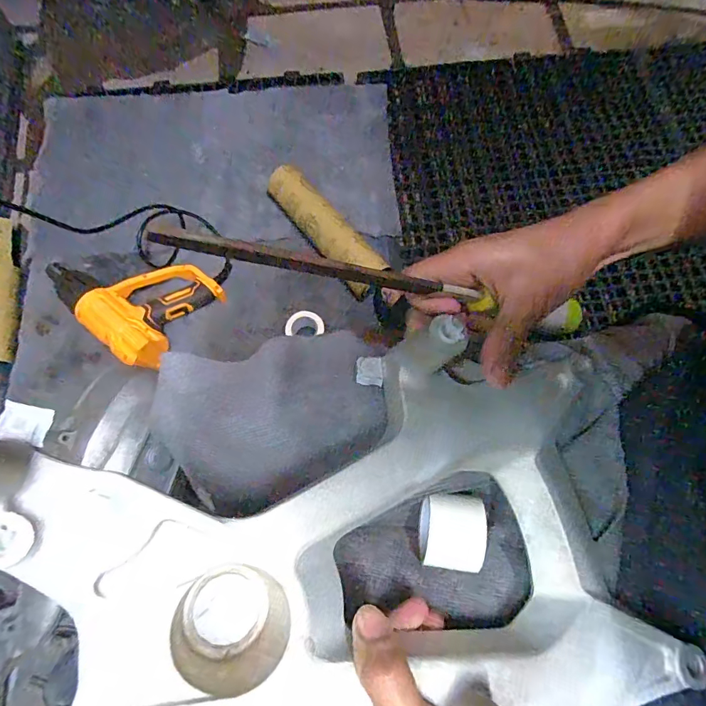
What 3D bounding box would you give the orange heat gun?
[{"bbox_3d":[-0.386,-0.102,0.742,0.278,0.071,0.195,28,73,11],"label":"orange heat gun"}]

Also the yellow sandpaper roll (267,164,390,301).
[{"bbox_3d":[-0.048,-0.224,0.775,0.076,0.064,0.283,-38,74,-12],"label":"yellow sandpaper roll"}]

